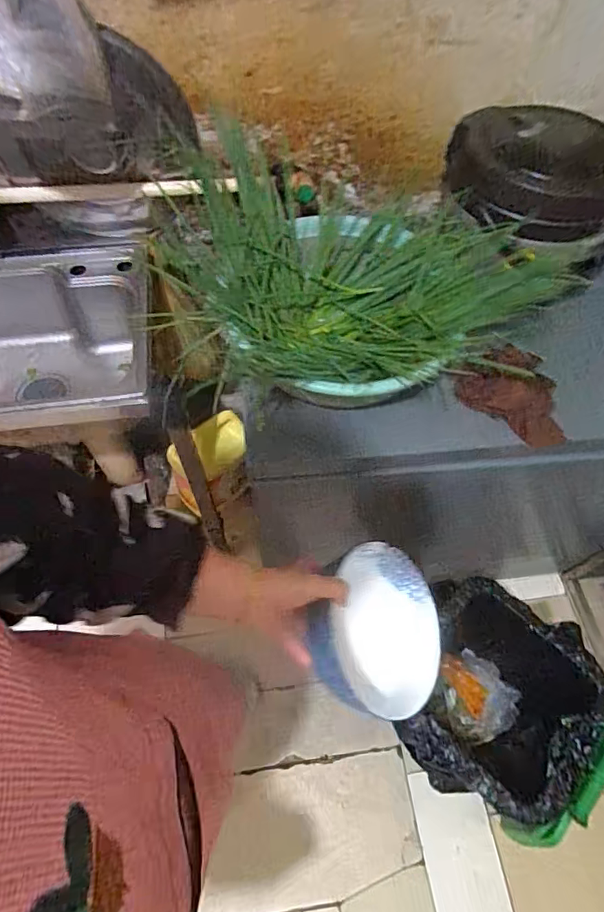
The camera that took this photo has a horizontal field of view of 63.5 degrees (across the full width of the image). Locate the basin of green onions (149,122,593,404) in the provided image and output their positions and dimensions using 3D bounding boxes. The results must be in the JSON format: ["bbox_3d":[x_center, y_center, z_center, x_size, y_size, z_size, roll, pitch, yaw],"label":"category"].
[{"bbox_3d":[0.079,-0.231,0.746,0.498,0.176,0.347,9,60,3],"label":"basin of green onions"}]

